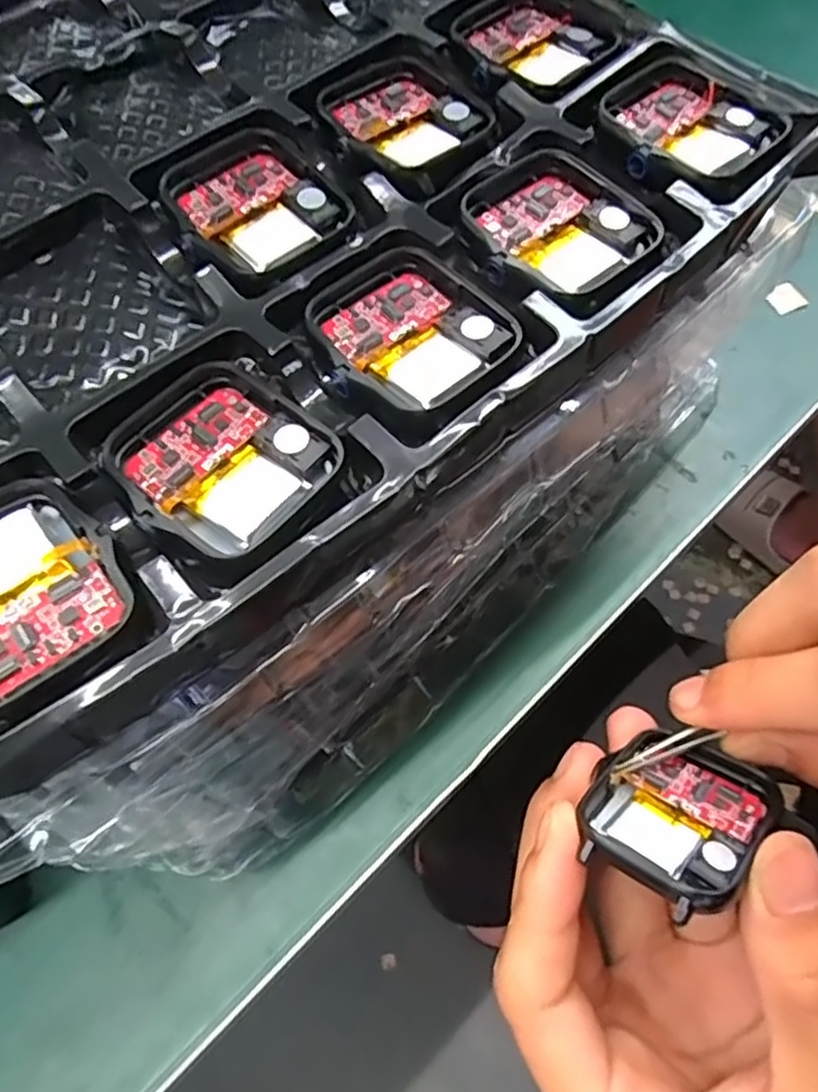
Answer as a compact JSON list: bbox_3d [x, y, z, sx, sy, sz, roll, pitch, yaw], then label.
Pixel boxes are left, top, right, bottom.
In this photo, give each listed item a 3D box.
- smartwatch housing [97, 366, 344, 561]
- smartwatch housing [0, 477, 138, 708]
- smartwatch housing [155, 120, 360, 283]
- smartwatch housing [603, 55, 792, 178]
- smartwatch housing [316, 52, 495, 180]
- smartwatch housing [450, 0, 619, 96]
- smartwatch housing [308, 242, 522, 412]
[{"bbox_3d":[-0.039,-0.018,0.142,0.039,0.008,0.037,40,71,21],"label":"smartwatch housing"},{"bbox_3d":[-0.075,0.008,0.127,0.039,0.005,0.040,-38,66,-16],"label":"smartwatch housing"},{"bbox_3d":[-0.040,-0.087,0.174,0.042,0.009,0.036,36,69,20],"label":"smartwatch housing"},{"bbox_3d":[0.074,-0.111,0.180,0.042,0.009,0.033,33,68,19],"label":"smartwatch housing"},{"bbox_3d":[-0.002,-0.117,0.188,0.045,0.006,0.038,39,70,21],"label":"smartwatch housing"},{"bbox_3d":[0.035,-0.147,0.200,0.038,0.008,0.047,-37,66,-16],"label":"smartwatch housing"},{"bbox_3d":[-0.001,-0.050,0.156,0.036,0.006,0.042,-40,67,-17],"label":"smartwatch housing"}]

